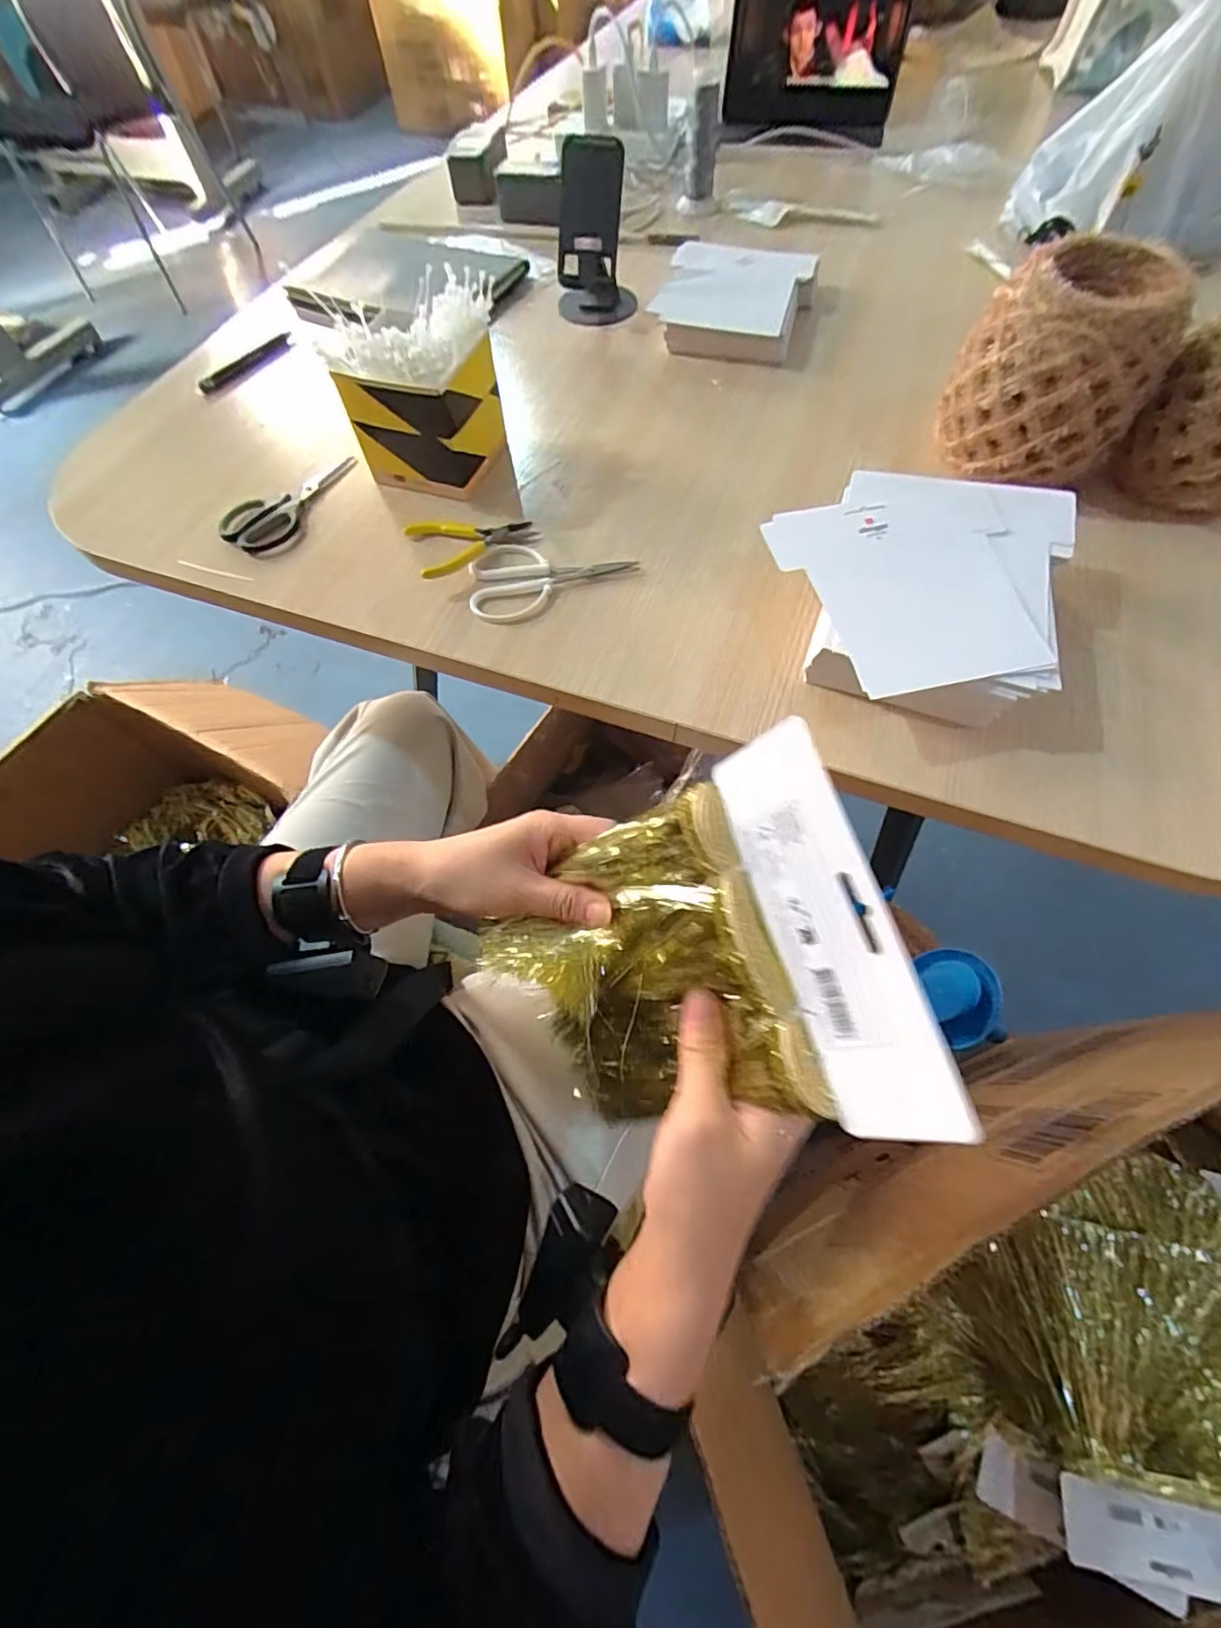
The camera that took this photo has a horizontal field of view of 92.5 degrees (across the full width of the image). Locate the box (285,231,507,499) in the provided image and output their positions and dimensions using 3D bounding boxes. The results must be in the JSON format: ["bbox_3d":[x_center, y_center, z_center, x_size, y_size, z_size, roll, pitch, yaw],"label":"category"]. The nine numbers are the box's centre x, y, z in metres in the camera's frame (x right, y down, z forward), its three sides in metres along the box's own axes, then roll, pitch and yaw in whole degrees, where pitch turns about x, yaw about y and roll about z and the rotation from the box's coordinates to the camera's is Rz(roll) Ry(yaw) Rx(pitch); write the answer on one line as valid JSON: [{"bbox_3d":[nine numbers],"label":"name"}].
[{"bbox_3d":[-0.166,-0.380,0.523,0.113,0.128,0.115,9,65,7],"label":"box"}]

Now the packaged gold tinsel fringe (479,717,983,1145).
[{"bbox_3d":[0.025,0.077,0.292,0.044,0.225,0.162,-5,71,-44],"label":"packaged gold tinsel fringe"}]

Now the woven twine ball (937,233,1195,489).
[{"bbox_3d":[0.374,-0.375,0.496,0.146,0.125,0.125,30,69,15],"label":"woven twine ball"}]

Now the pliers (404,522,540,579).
[{"bbox_3d":[-0.124,-0.251,0.522,0.107,0.015,0.082,-22,66,-8],"label":"pliers"}]

